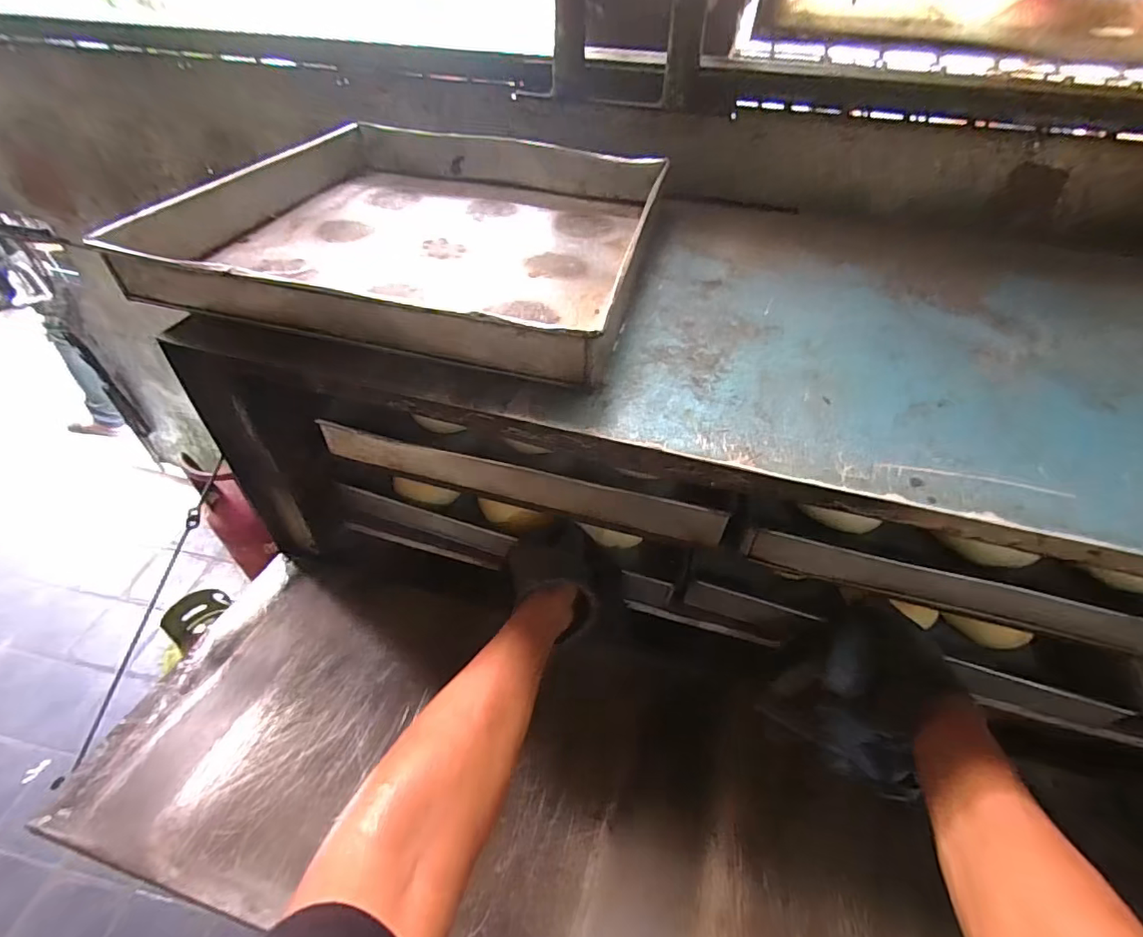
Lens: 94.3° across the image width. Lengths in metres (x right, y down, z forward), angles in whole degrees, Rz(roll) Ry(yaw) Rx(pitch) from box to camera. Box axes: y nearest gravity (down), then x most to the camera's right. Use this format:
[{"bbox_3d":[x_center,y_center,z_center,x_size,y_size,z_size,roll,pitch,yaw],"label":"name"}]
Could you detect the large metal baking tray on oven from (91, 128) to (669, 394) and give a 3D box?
[{"bbox_3d":[-0.149,-0.277,0.603,0.455,0.078,0.460,10,47,9],"label":"large metal baking tray on oven"}]

